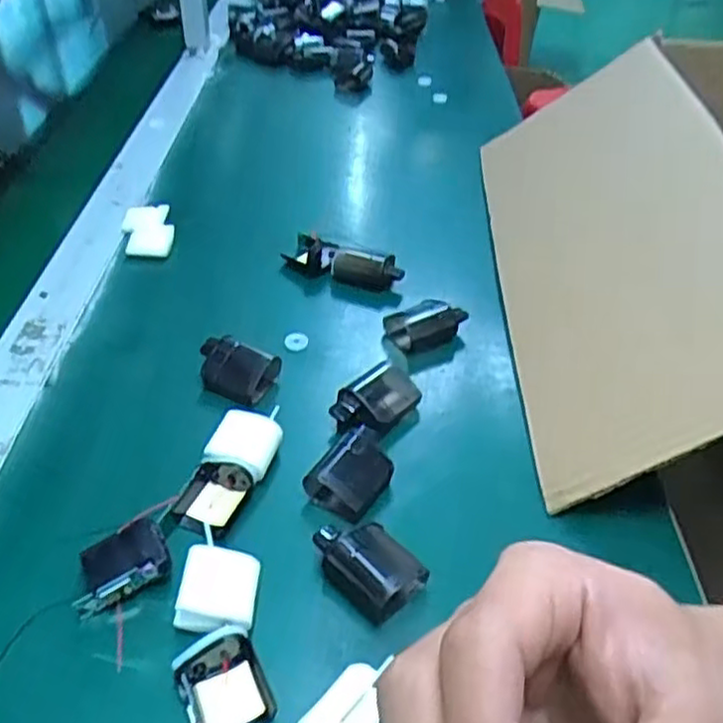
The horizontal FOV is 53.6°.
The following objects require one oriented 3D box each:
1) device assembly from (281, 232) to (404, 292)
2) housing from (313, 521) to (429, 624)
[{"bbox_3d":[-0.015,-0.081,0.586,0.101,0.025,0.037,20,43,19],"label":"device assembly"},{"bbox_3d":[0.004,0.106,0.372,0.040,0.029,0.062,-30,50,-32],"label":"housing"}]

